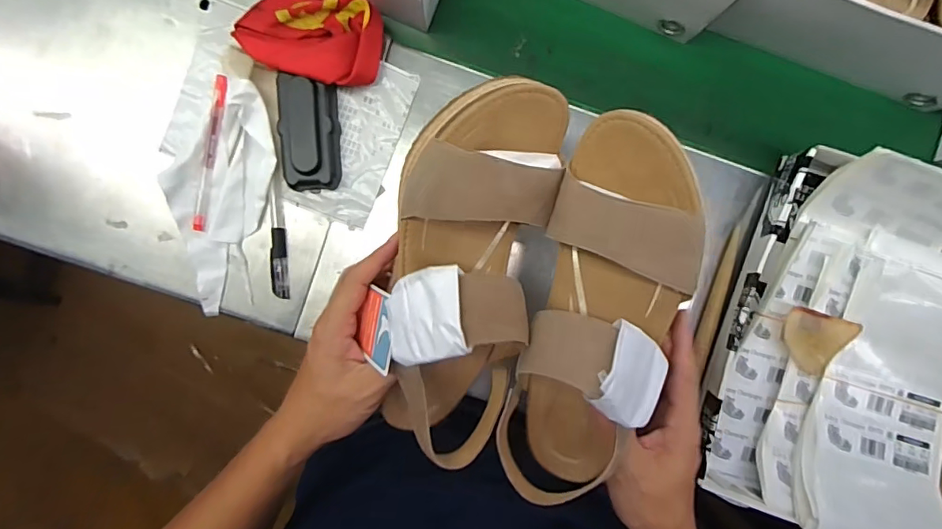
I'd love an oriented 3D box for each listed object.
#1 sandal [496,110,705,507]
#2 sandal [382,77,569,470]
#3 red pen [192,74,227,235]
[{"bbox_3d":[0.080,0.030,0.303,0.093,0.091,0.232,13,97,-2],"label":"sandal"},{"bbox_3d":[-0.003,0.005,0.311,0.084,0.087,0.230,15,95,-2],"label":"sandal"},{"bbox_3d":[-0.238,-0.100,0.454,0.013,0.010,0.139,11,93,-2],"label":"red pen"}]

